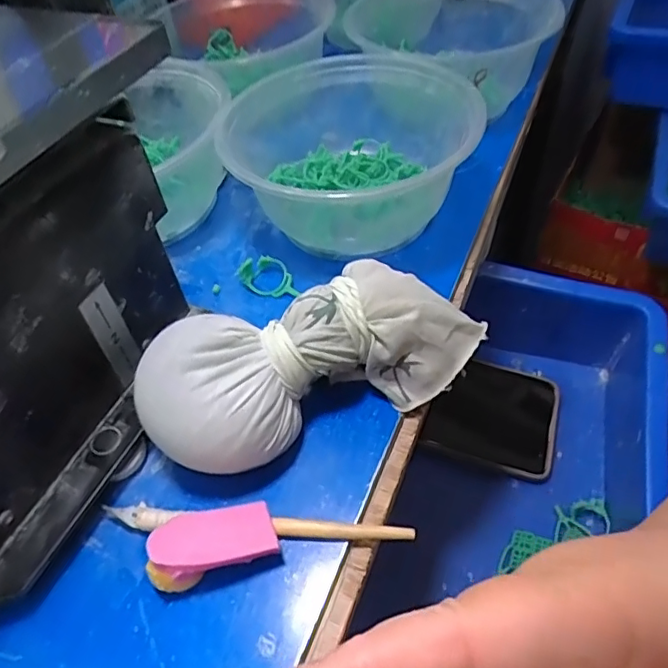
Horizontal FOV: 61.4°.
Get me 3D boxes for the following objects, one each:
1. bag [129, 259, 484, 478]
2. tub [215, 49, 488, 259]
[{"bbox_3d":[-0.003,0.012,0.234,0.148,0.050,0.052,-23,51,-14],"label":"bag"},{"bbox_3d":[0.010,-0.096,0.306,0.130,0.055,0.127,-2,49,4],"label":"tub"}]

